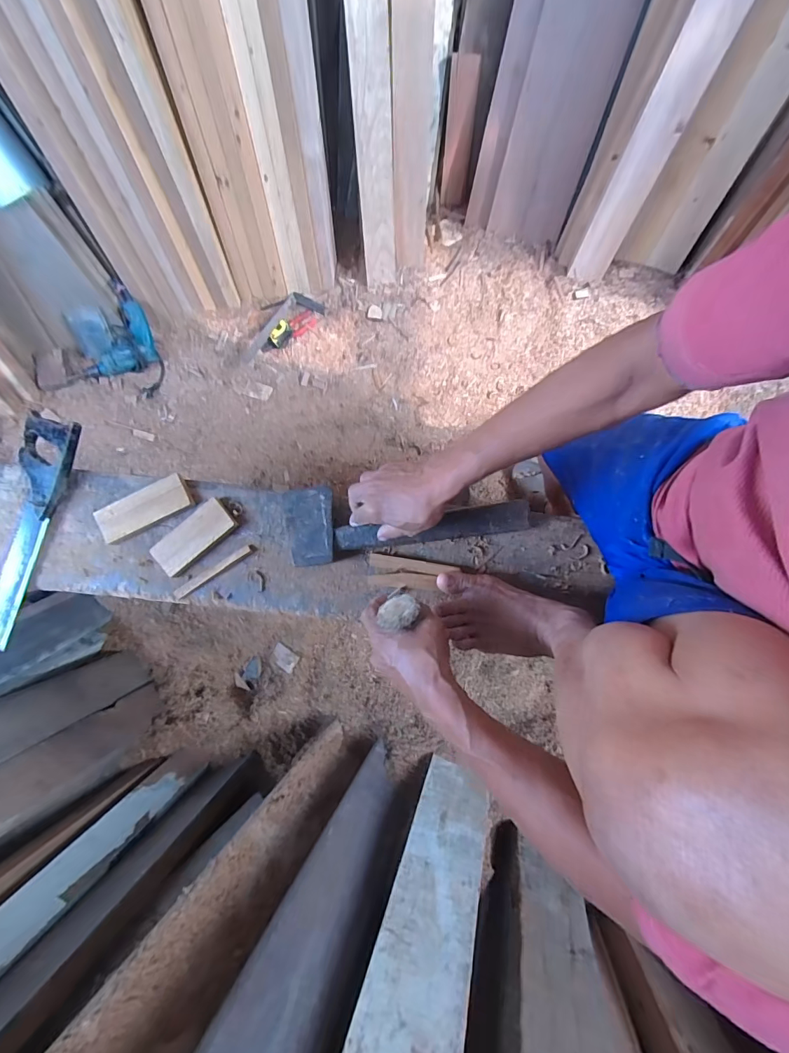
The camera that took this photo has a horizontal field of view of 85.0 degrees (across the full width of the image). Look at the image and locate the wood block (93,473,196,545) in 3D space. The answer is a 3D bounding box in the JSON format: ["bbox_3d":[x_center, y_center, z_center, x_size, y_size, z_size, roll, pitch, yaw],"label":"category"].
[{"bbox_3d":[-0.382,-0.028,0.657,0.144,0.024,0.058,-26,80,-3],"label":"wood block"}]

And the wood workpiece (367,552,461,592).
[{"bbox_3d":[0.024,0.065,0.603,0.122,0.013,0.042,4,80,6],"label":"wood workpiece"}]

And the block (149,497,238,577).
[{"bbox_3d":[-0.299,0.016,0.643,0.129,0.022,0.055,-39,81,-6],"label":"block"}]

